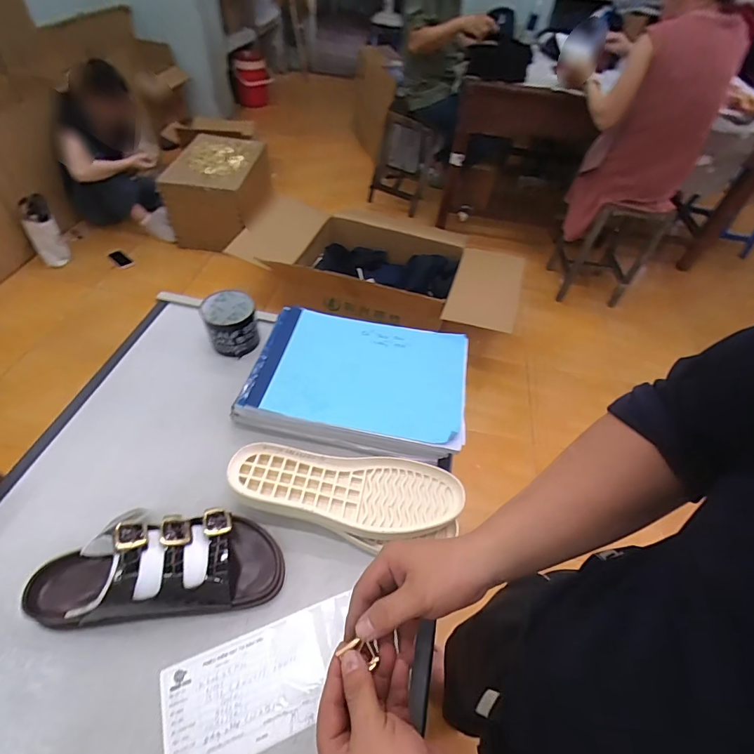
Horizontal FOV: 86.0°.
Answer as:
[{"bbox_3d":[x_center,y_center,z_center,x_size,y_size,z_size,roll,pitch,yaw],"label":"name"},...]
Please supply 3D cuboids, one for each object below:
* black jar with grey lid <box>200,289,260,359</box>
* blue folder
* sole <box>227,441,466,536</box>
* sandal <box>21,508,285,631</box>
[{"bbox_3d":[-0.237,-0.086,0.659,0.078,0.071,0.081,-10,52,-14],"label":"black jar with grey lid"},{"bbox_3d":[-0.026,0.001,0.616,0.308,0.051,0.215,9,50,1],"label":"blue folder"},{"bbox_3d":[-0.035,0.135,0.495,0.277,0.026,0.092,7,50,0],"label":"sole"},{"bbox_3d":[-0.227,0.192,0.424,0.237,0.078,0.094,-4,50,-9],"label":"sandal"}]

